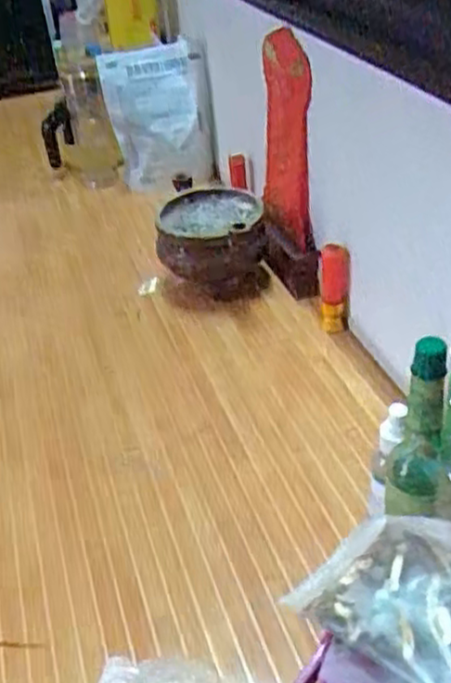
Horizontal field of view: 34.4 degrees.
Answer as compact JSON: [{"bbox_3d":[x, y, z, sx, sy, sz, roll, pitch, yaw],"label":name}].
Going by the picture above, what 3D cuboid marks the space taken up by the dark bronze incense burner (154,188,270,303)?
[{"bbox_3d":[-0.018,-0.124,1.002,0.144,0.128,0.135,-5,36,0],"label":"dark bronze incense burner"}]

